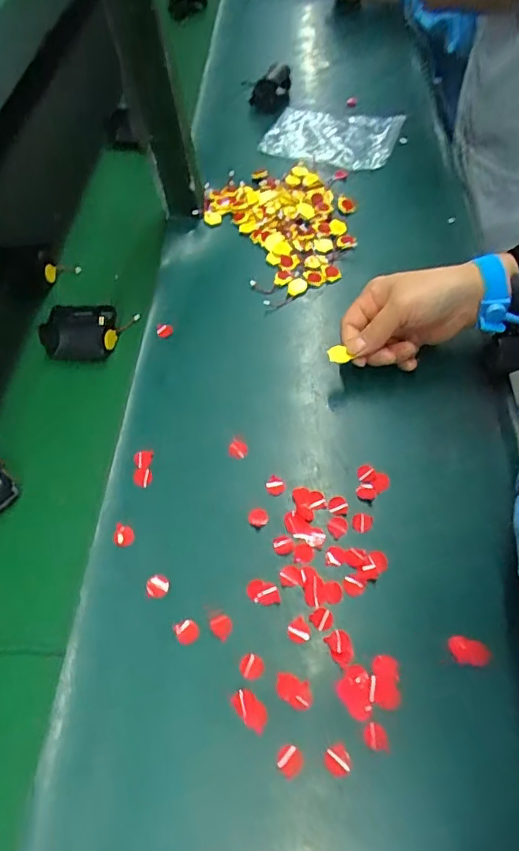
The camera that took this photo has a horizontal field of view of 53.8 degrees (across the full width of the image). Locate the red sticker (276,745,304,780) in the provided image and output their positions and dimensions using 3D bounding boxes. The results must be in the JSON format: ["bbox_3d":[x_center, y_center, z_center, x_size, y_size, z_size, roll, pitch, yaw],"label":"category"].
[{"bbox_3d":[0.019,0.215,0.329,0.017,0.004,0.016,-41,63,-20],"label":"red sticker"}]

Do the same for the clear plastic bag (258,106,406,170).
[{"bbox_3d":[0.099,-0.398,0.702,0.172,0.012,0.117,19,61,16],"label":"clear plastic bag"}]

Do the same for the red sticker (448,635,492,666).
[{"bbox_3d":[0.144,0.155,0.351,0.027,0.004,0.017,17,60,15],"label":"red sticker"}]

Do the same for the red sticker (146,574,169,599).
[{"bbox_3d":[-0.077,0.121,0.388,0.017,0.004,0.018,13,59,12],"label":"red sticker"}]

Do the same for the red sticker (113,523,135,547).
[{"bbox_3d":[-0.110,0.087,0.413,0.016,0.004,0.020,-8,57,-1],"label":"red sticker"}]

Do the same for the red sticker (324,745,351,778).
[{"bbox_3d":[0.050,0.214,0.327,0.016,0.004,0.016,-17,58,-6],"label":"red sticker"}]

